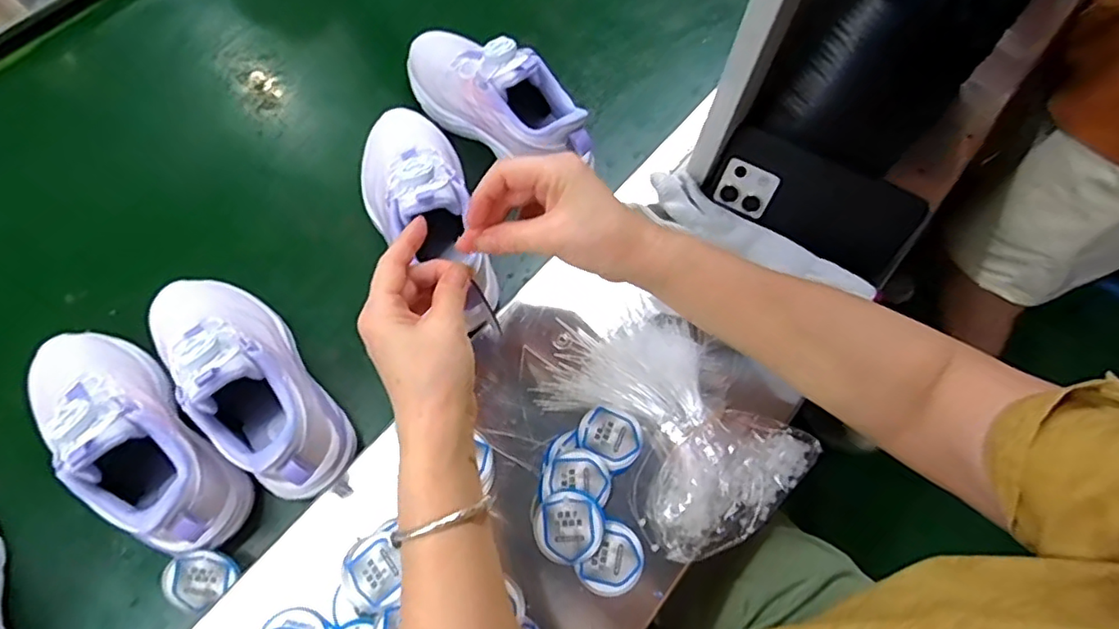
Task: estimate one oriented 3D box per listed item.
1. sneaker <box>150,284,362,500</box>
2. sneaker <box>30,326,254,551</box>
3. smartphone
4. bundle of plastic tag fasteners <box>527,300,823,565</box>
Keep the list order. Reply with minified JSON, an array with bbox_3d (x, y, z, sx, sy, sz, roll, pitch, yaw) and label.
[{"bbox_3d":[-0.244,0.038,0.446,0.093,0.100,0.211,-38,68,-17],"label":"sneaker"},{"bbox_3d":[-0.315,0.084,0.433,0.215,0.110,0.080,35,69,18],"label":"sneaker"},{"bbox_3d":[0.210,-0.098,0.508,0.163,0.074,0.013,32,38,16],"label":"smartphone"},{"bbox_3d":[0.080,0.077,0.460,0.127,0.029,0.197,-40,77,-17],"label":"bundle of plastic tag fasteners"}]

